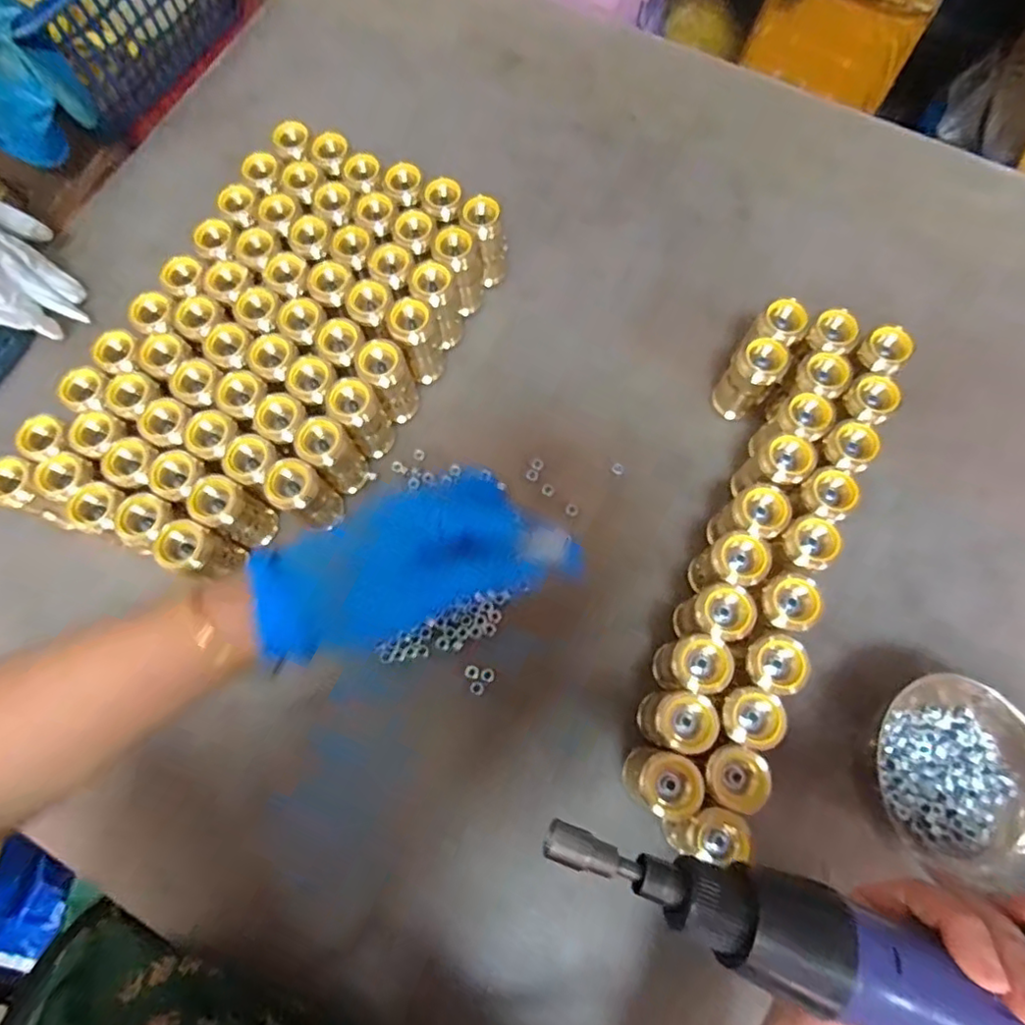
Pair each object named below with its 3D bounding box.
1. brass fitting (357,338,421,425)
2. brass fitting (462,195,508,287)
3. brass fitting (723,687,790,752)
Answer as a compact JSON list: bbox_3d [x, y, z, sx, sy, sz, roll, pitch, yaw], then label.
[{"bbox_3d":[-0.085,-0.091,0.405,0.029,0.063,0.029,-1,75,2],"label":"brass fitting"},{"bbox_3d":[-0.019,-0.202,0.433,0.028,0.056,0.026,-9,75,0],"label":"brass fitting"},{"bbox_3d":[0.127,0.109,0.309,0.029,0.030,0.028,38,79,11],"label":"brass fitting"}]

